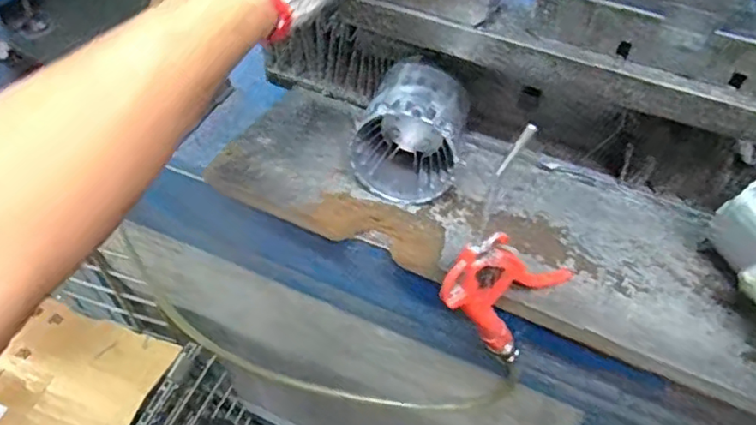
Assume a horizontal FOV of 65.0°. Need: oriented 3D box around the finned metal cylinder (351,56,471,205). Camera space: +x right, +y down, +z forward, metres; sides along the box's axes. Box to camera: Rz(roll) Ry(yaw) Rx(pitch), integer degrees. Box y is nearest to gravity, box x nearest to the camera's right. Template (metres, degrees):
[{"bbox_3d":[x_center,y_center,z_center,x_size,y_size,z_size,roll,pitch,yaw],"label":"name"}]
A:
[{"bbox_3d":[0.031,-0.071,0.522,0.090,0.093,0.097,16,54,11],"label":"finned metal cylinder"}]

